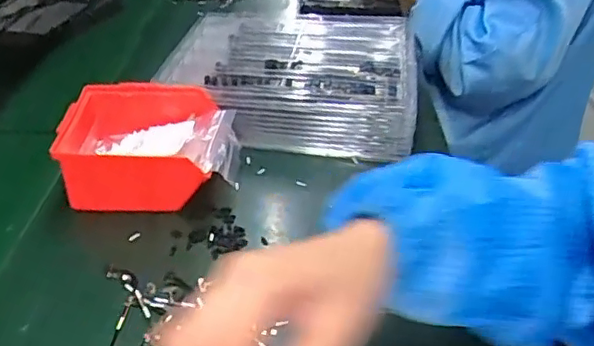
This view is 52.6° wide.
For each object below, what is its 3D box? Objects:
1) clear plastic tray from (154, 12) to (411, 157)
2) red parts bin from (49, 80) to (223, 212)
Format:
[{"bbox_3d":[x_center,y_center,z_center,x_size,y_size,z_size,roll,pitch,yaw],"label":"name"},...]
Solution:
[{"bbox_3d":[-0.002,-0.121,0.709,0.277,0.073,0.244,4,36,4],"label":"clear plastic tray"},{"bbox_3d":[-0.144,-0.024,0.570,0.136,0.069,0.119,0,36,-3],"label":"red parts bin"}]

